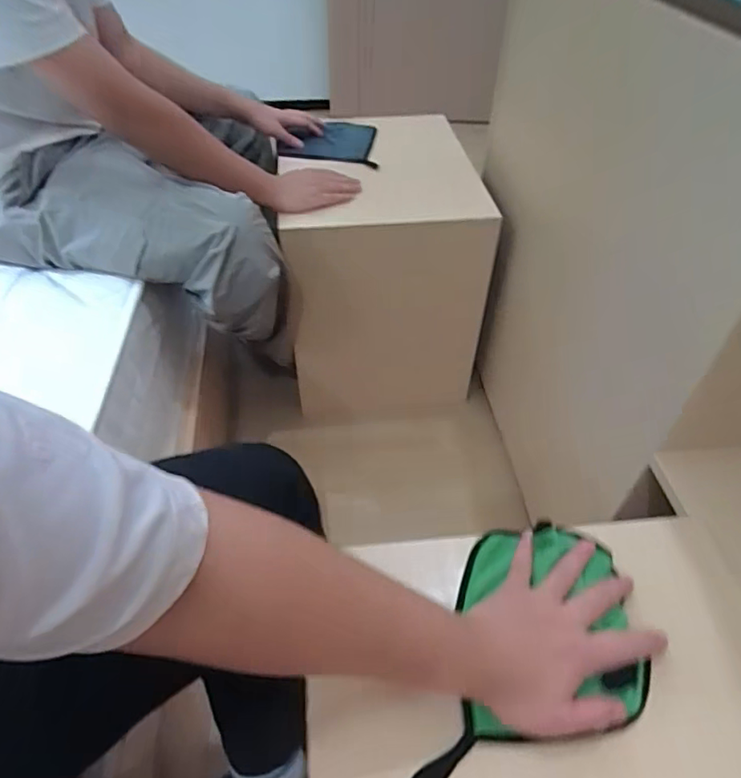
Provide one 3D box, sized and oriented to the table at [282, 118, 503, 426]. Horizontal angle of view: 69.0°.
[{"bbox_3d":[0.042,-0.279,1.250,0.394,0.478,0.477,1,46,1],"label":"table"}]

